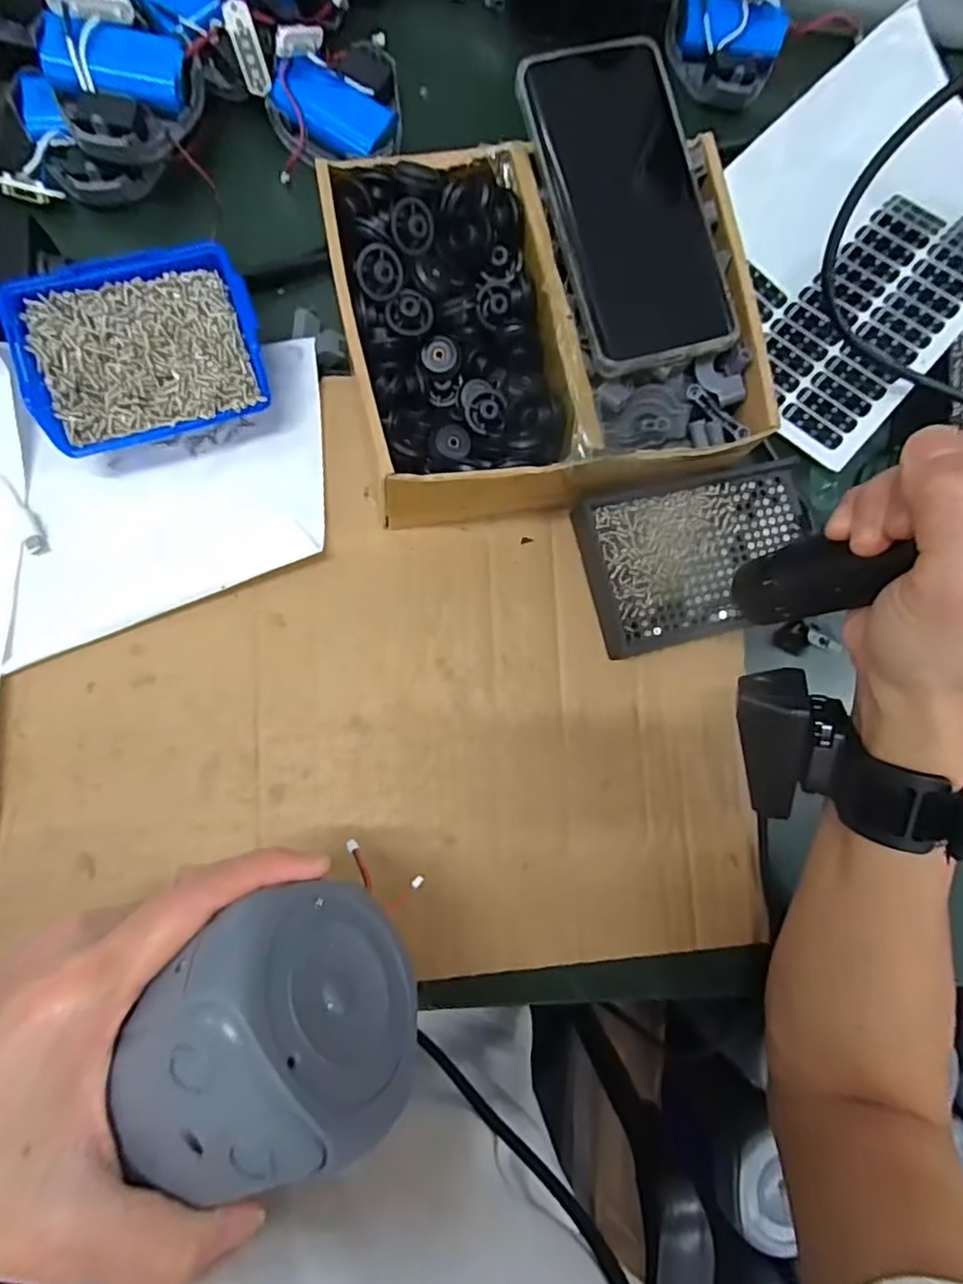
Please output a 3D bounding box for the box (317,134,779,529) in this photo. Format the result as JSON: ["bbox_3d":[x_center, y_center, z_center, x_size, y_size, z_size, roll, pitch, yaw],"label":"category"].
[{"bbox_3d":[0.029,-0.158,0.328,0.205,0.070,0.175,-12,84,-10],"label":"box"}]

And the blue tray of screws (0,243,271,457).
[{"bbox_3d":[-0.168,-0.143,0.312,0.109,0.040,0.086,-19,85,-11],"label":"blue tray of screws"}]

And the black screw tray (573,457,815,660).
[{"bbox_3d":[0.128,-0.050,0.354,0.139,0.019,0.087,-14,84,-10],"label":"black screw tray"}]

